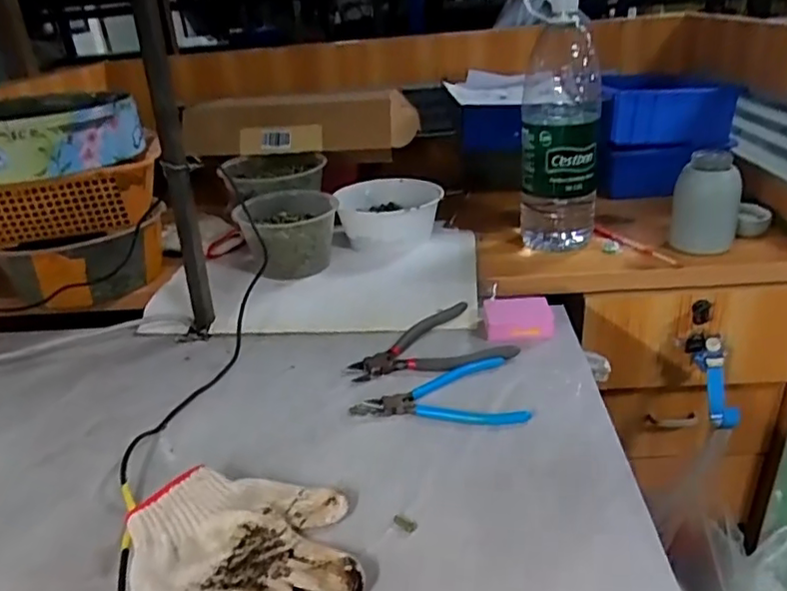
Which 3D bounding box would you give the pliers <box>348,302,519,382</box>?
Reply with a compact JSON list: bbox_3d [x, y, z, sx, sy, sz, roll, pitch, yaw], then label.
[{"bbox_3d":[0.034,0.056,0.656,0.165,0.014,0.109,-14,28,-16],"label":"pliers"}]

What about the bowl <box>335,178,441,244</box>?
[{"bbox_3d":[-0.003,-0.121,0.907,0.149,0.071,0.160,-4,26,2],"label":"bowl"}]

